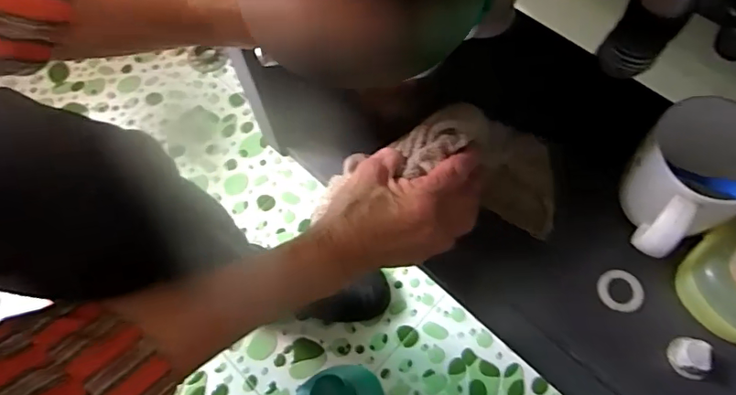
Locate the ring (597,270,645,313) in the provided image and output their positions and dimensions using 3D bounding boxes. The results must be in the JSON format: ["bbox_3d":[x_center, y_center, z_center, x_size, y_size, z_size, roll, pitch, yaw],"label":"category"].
[{"bbox_3d":[0.204,0.076,0.412,0.036,0.005,0.033,1,64,3],"label":"ring"}]

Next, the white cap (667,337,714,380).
[{"bbox_3d":[0.240,0.119,0.381,0.024,0.021,0.027,4,65,5],"label":"white cap"}]

